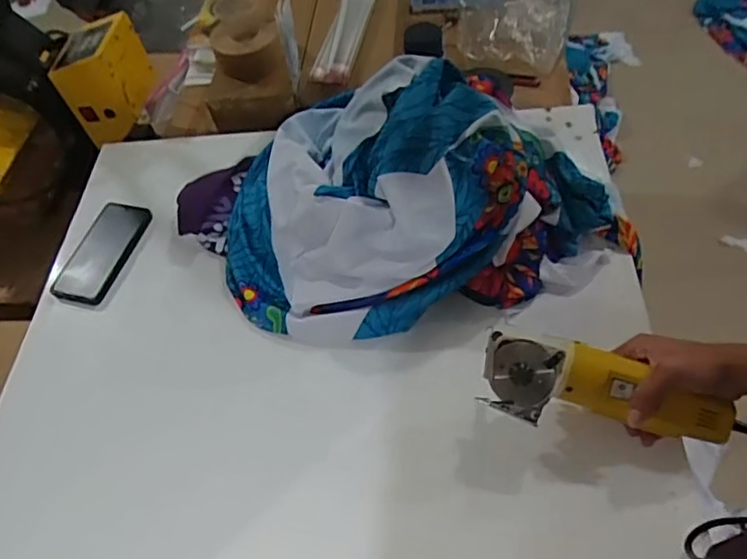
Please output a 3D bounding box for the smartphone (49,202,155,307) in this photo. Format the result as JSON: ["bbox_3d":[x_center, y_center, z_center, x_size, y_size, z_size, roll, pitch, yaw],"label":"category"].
[{"bbox_3d":[-0.401,-0.042,0.861,0.086,0.015,0.174,10,56,11],"label":"smartphone"}]

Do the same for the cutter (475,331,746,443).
[{"bbox_3d":[0.232,0.106,0.596,0.232,0.067,0.080,7,91,8],"label":"cutter"}]

